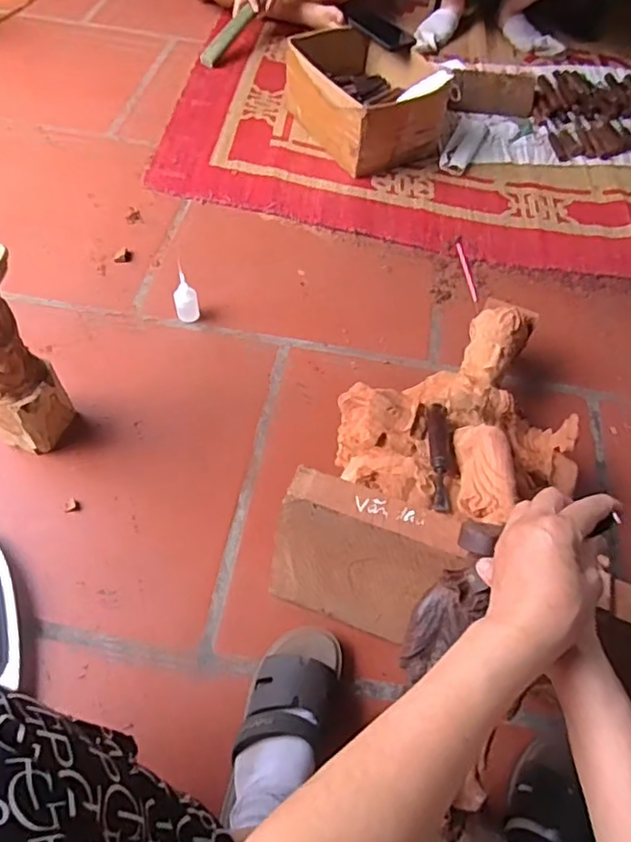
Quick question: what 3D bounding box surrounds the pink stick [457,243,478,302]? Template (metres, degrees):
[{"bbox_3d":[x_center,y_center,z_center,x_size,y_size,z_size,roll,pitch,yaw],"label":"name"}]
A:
[{"bbox_3d":[0.287,-0.281,1.129,0.015,0.009,0.159,-2,55,-5],"label":"pink stick"}]

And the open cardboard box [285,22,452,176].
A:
[{"bbox_3d":[0.106,-0.713,1.320,0.266,0.157,0.316,-27,61,-21],"label":"open cardboard box"}]

